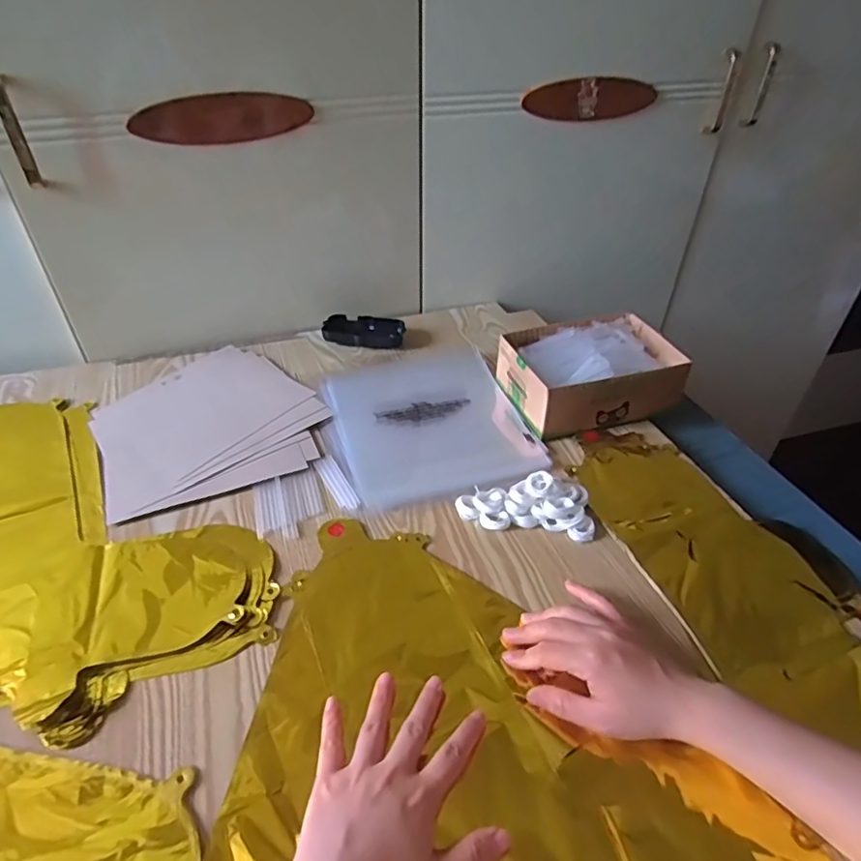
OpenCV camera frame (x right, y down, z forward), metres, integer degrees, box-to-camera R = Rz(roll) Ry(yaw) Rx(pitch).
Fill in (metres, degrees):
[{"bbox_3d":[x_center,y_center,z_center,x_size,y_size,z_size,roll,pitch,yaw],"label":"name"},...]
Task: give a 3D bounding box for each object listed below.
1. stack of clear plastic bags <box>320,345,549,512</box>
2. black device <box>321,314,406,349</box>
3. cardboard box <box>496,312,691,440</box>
[{"bbox_3d":[-0.005,-0.017,0.661,0.202,0.017,0.245,-11,42,-15],"label":"stack of clear plastic bags"},{"bbox_3d":[-0.091,-0.134,0.780,0.108,0.027,0.049,-1,41,-4],"label":"black device"},{"bbox_3d":[0.184,-0.069,0.666,0.183,0.072,0.125,-10,42,-13],"label":"cardboard box"}]

